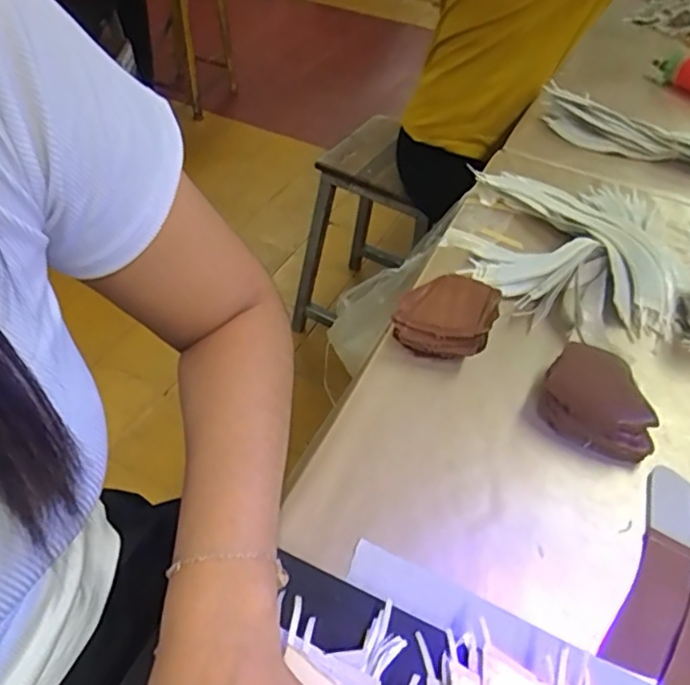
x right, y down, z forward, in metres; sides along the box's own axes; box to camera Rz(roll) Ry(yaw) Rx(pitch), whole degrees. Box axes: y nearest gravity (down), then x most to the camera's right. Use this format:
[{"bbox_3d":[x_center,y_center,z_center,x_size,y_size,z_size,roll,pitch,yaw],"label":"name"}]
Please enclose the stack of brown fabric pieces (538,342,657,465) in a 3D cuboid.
[{"bbox_3d":[0.213,0.047,0.494,0.092,0.040,0.086,30,51,21],"label":"stack of brown fabric pieces"}]

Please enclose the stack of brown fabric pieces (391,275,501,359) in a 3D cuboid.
[{"bbox_3d":[0.093,-0.023,0.547,0.084,0.037,0.090,17,47,9],"label":"stack of brown fabric pieces"}]

